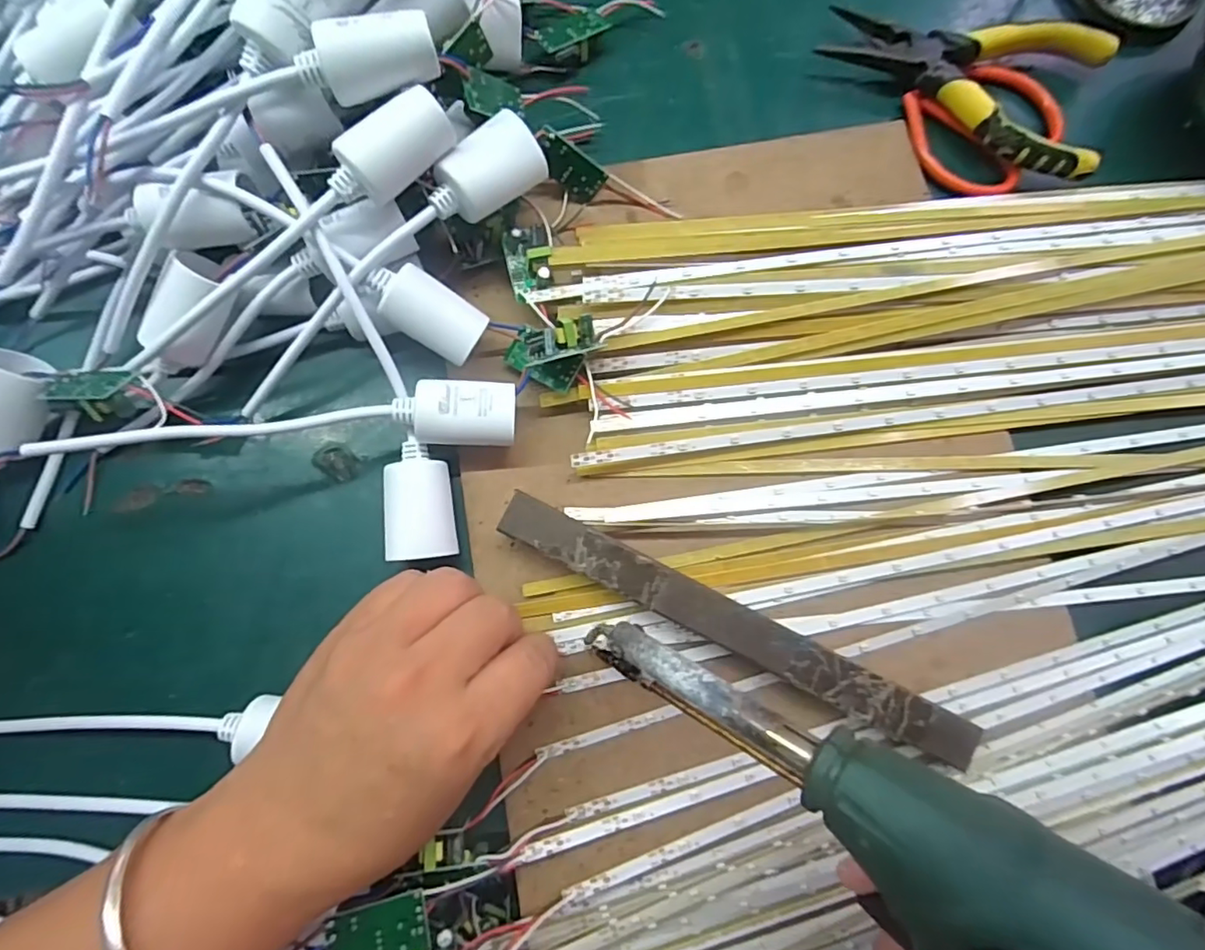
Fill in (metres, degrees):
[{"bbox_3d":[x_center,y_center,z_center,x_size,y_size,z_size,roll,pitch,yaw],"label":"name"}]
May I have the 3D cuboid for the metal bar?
[{"bbox_3d":[0.055,0.064,0.244,0.214,0.004,0.019,27,82,4],"label":"metal bar"}]

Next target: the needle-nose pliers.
[{"bbox_3d":[0.193,-0.216,0.309,0.145,0.022,0.081,21,83,3],"label":"needle-nose pliers"}]

